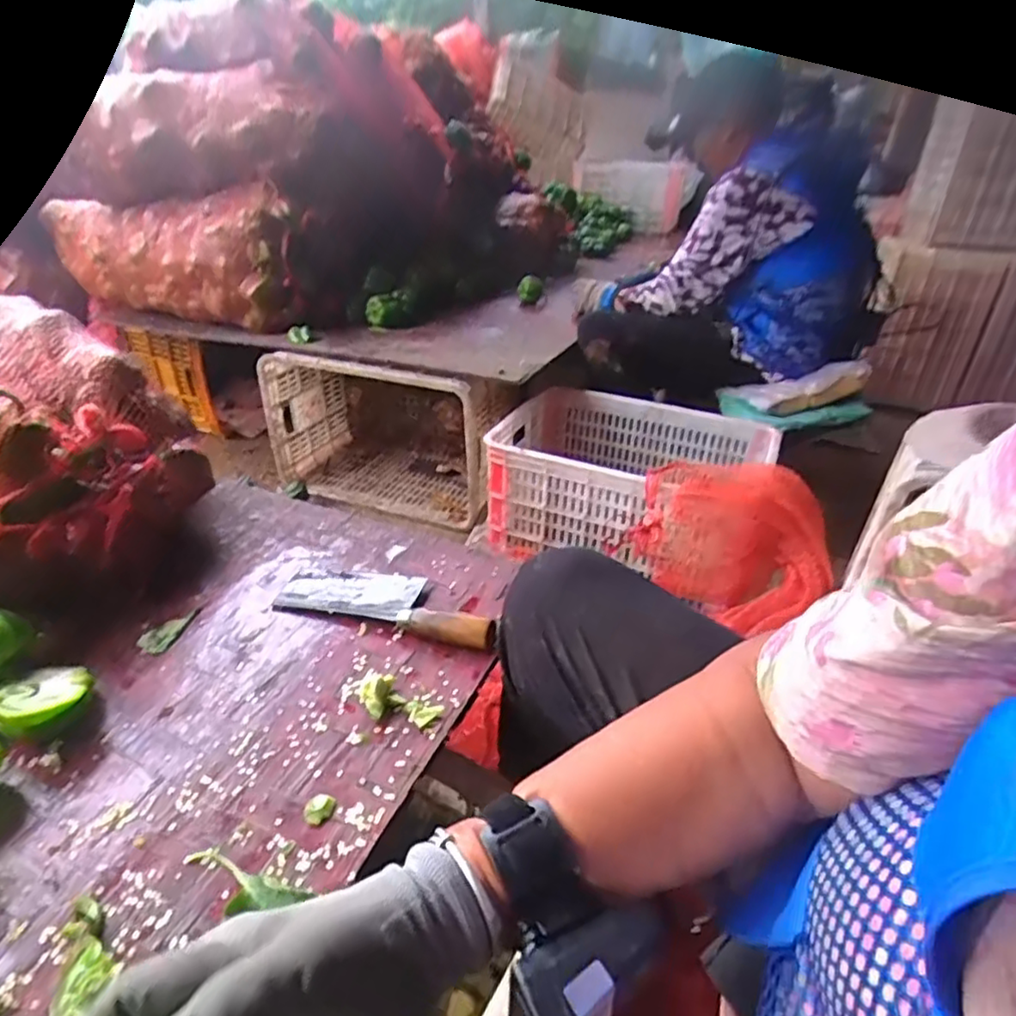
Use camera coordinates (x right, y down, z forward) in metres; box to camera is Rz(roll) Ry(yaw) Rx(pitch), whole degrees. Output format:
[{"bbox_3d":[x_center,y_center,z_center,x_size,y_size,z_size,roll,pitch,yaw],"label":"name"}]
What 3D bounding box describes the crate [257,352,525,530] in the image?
[{"bbox_3d":[-0.265,-0.229,1.561,0.539,0.363,0.378,13,34,14],"label":"crate"}]

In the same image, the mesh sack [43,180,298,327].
[{"bbox_3d":[-0.824,-0.637,1.551,0.711,0.258,0.230,20,37,25],"label":"mesh sack"}]

